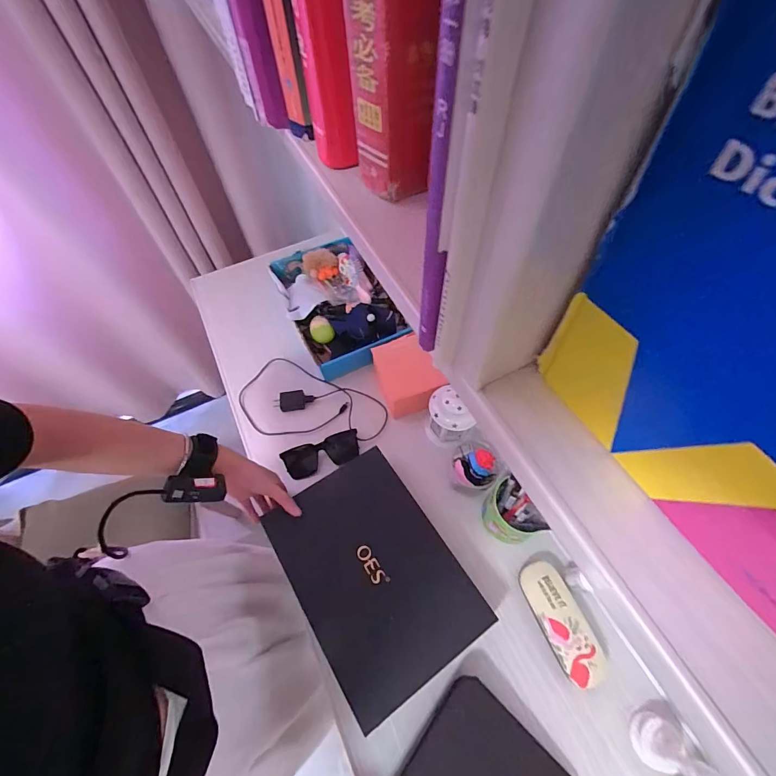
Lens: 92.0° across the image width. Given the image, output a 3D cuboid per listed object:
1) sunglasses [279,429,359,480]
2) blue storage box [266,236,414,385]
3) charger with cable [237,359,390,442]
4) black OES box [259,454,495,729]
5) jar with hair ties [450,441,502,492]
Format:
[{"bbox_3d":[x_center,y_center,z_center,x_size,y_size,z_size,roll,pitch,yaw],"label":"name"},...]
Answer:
[{"bbox_3d":[-0.120,0.125,0.686,0.139,0.044,0.053,-15,60,-9],"label":"sunglasses"},{"bbox_3d":[-0.108,-0.192,0.818,0.213,0.092,0.332,-24,62,-14],"label":"blue storage box"},{"bbox_3d":[-0.154,0.042,0.733,0.288,0.031,0.159,27,62,14],"label":"charger with cable"},{"bbox_3d":[-0.025,0.253,0.529,0.203,0.021,0.293,-30,64,-17],"label":"black OES box"},{"bbox_3d":[0.147,0.136,0.631,0.073,0.059,0.071,0,59,-1],"label":"jar with hair ties"}]

